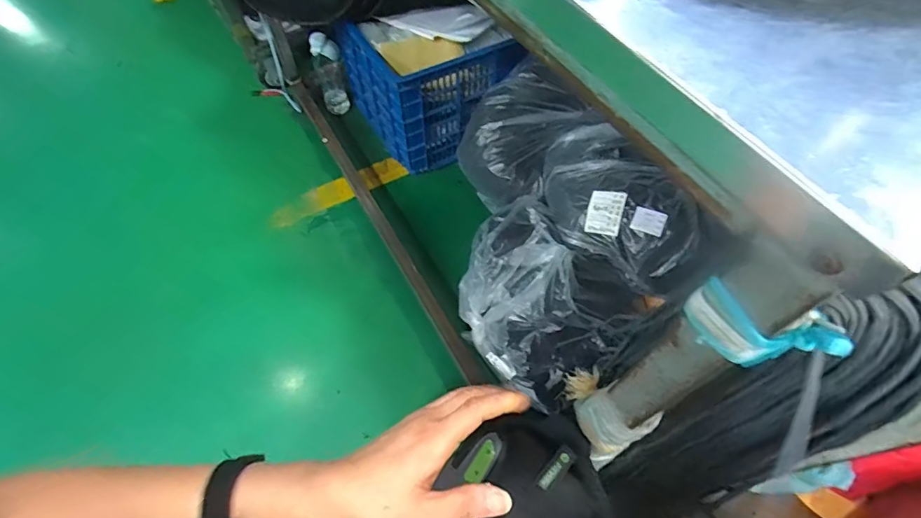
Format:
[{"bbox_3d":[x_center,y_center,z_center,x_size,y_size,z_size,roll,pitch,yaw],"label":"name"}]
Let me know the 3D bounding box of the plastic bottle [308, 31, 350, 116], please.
[{"bbox_3d":[-0.353,-0.502,1.265,0.072,0.229,0.055,-17,60,-9],"label":"plastic bottle"}]

